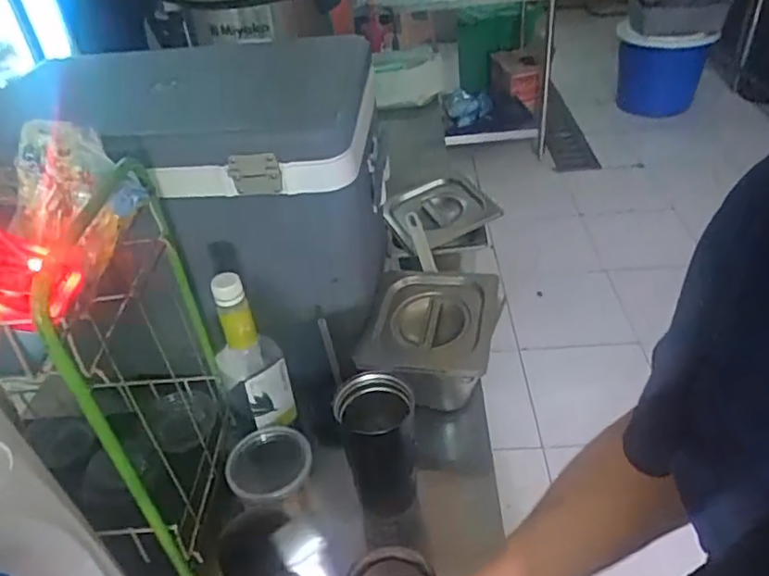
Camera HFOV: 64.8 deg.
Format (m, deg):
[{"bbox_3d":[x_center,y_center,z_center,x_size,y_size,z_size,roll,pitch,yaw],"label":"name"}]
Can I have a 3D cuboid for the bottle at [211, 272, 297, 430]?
[{"bbox_3d":[-0.152,0.073,0.681,0.070,0.196,0.069,-19,40,-17],"label":"bottle"}]

